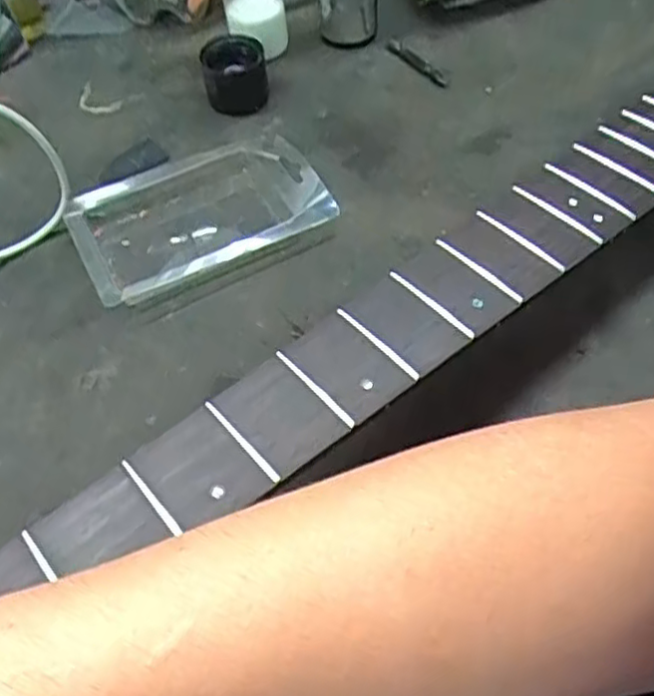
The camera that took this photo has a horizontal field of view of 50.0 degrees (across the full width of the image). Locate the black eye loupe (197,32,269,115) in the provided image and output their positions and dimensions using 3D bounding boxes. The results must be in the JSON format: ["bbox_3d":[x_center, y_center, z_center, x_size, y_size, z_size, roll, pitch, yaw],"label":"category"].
[{"bbox_3d":[-0.059,-0.175,0.451,0.040,0.036,0.032,-4,56,1],"label":"black eye loupe"}]

